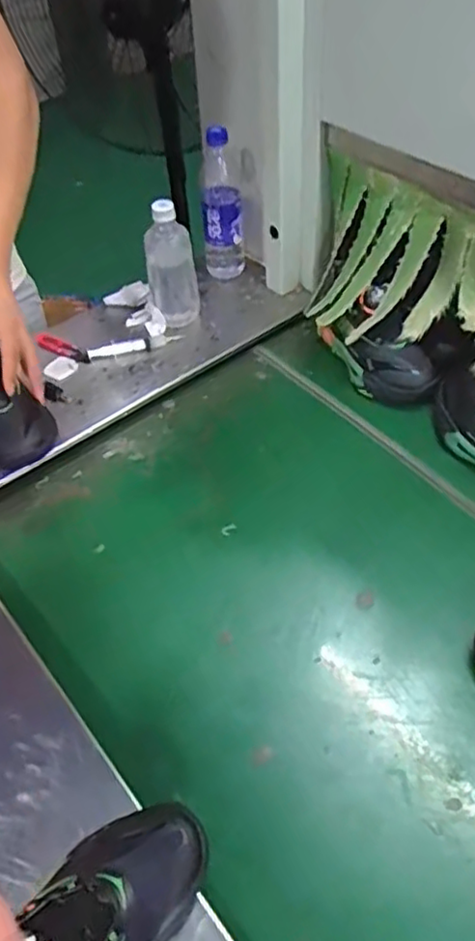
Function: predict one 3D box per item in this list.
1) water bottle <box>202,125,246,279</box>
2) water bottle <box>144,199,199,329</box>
[{"bbox_3d":[-0.024,-0.402,1.012,0.061,0.221,0.074,-3,49,1],"label":"water bottle"},{"bbox_3d":[-0.093,-0.280,0.933,0.066,0.192,0.056,-7,49,-3],"label":"water bottle"}]

